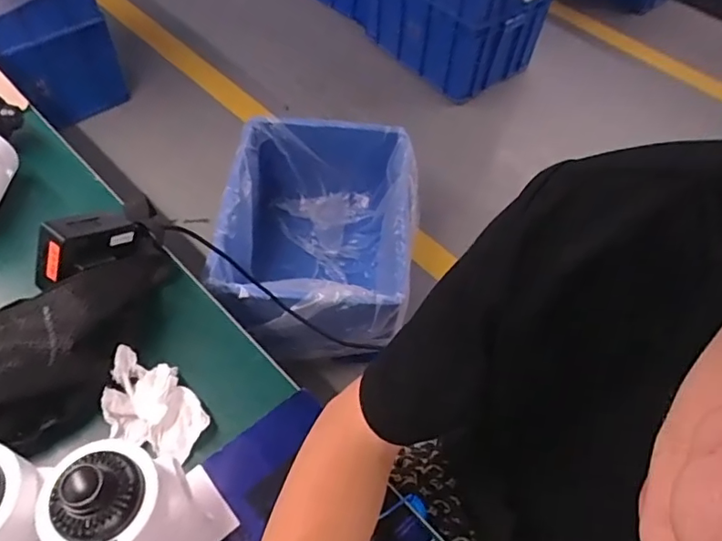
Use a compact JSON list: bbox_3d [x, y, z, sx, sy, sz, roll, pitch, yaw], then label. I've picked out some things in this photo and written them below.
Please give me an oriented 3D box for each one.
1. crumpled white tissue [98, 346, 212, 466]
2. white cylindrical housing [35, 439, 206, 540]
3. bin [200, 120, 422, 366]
[{"bbox_3d":[-0.180,0.117,0.475,0.096,0.034,0.077,19,56,9],"label":"crumpled white tissue"},{"bbox_3d":[-0.166,0.169,0.385,0.083,0.121,0.080,-27,60,-20],"label":"white cylindrical housing"},{"bbox_3d":[-0.111,-0.057,1.392,0.456,0.338,0.581,8,55,2],"label":"bin"}]

